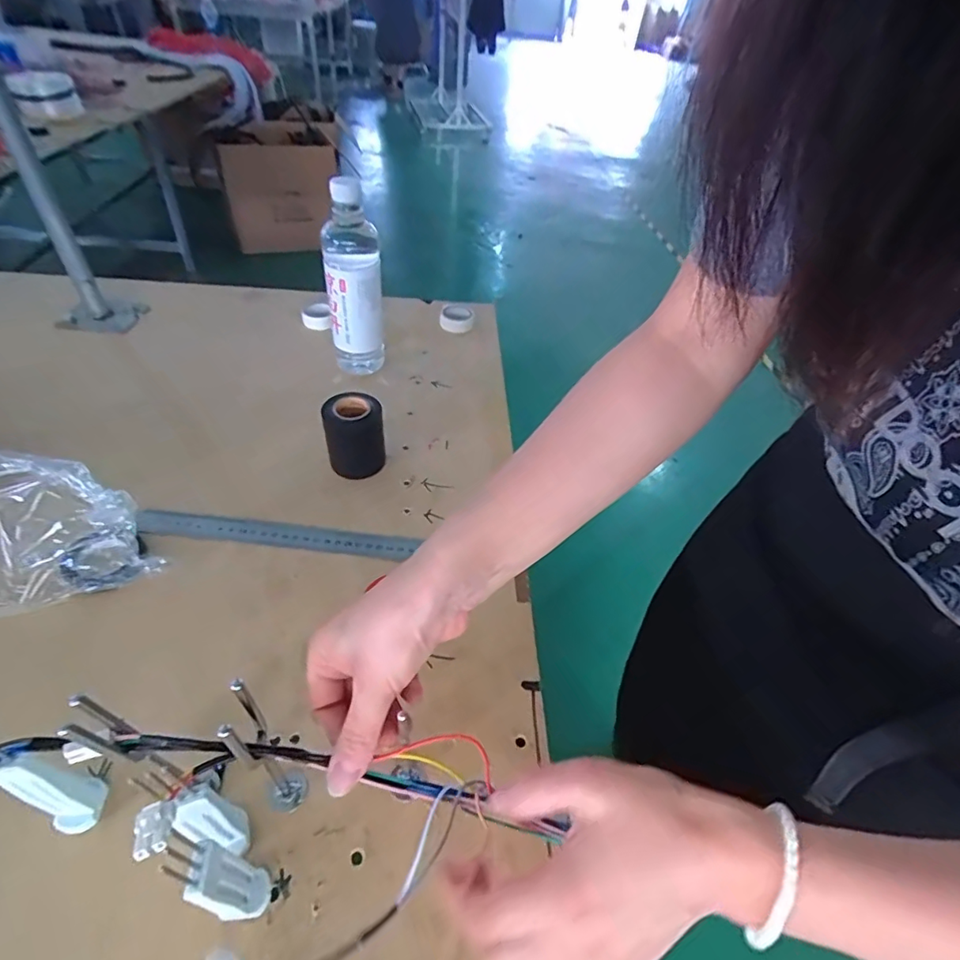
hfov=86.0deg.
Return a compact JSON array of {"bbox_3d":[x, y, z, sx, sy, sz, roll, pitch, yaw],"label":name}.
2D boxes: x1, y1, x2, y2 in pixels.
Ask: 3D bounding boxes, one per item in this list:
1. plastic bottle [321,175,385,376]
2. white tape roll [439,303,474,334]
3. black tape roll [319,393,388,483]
[{"bbox_3d":[-0.152,-0.224,0.623,0.065,0.207,0.056,-3,47,-9],"label":"plastic bottle"},{"bbox_3d":[-0.036,-0.252,0.793,0.052,0.021,0.057,3,46,-3],"label":"white tape roll"},{"bbox_3d":[-0.133,-0.044,0.548,0.058,0.077,0.054,3,46,-3],"label":"black tape roll"}]

